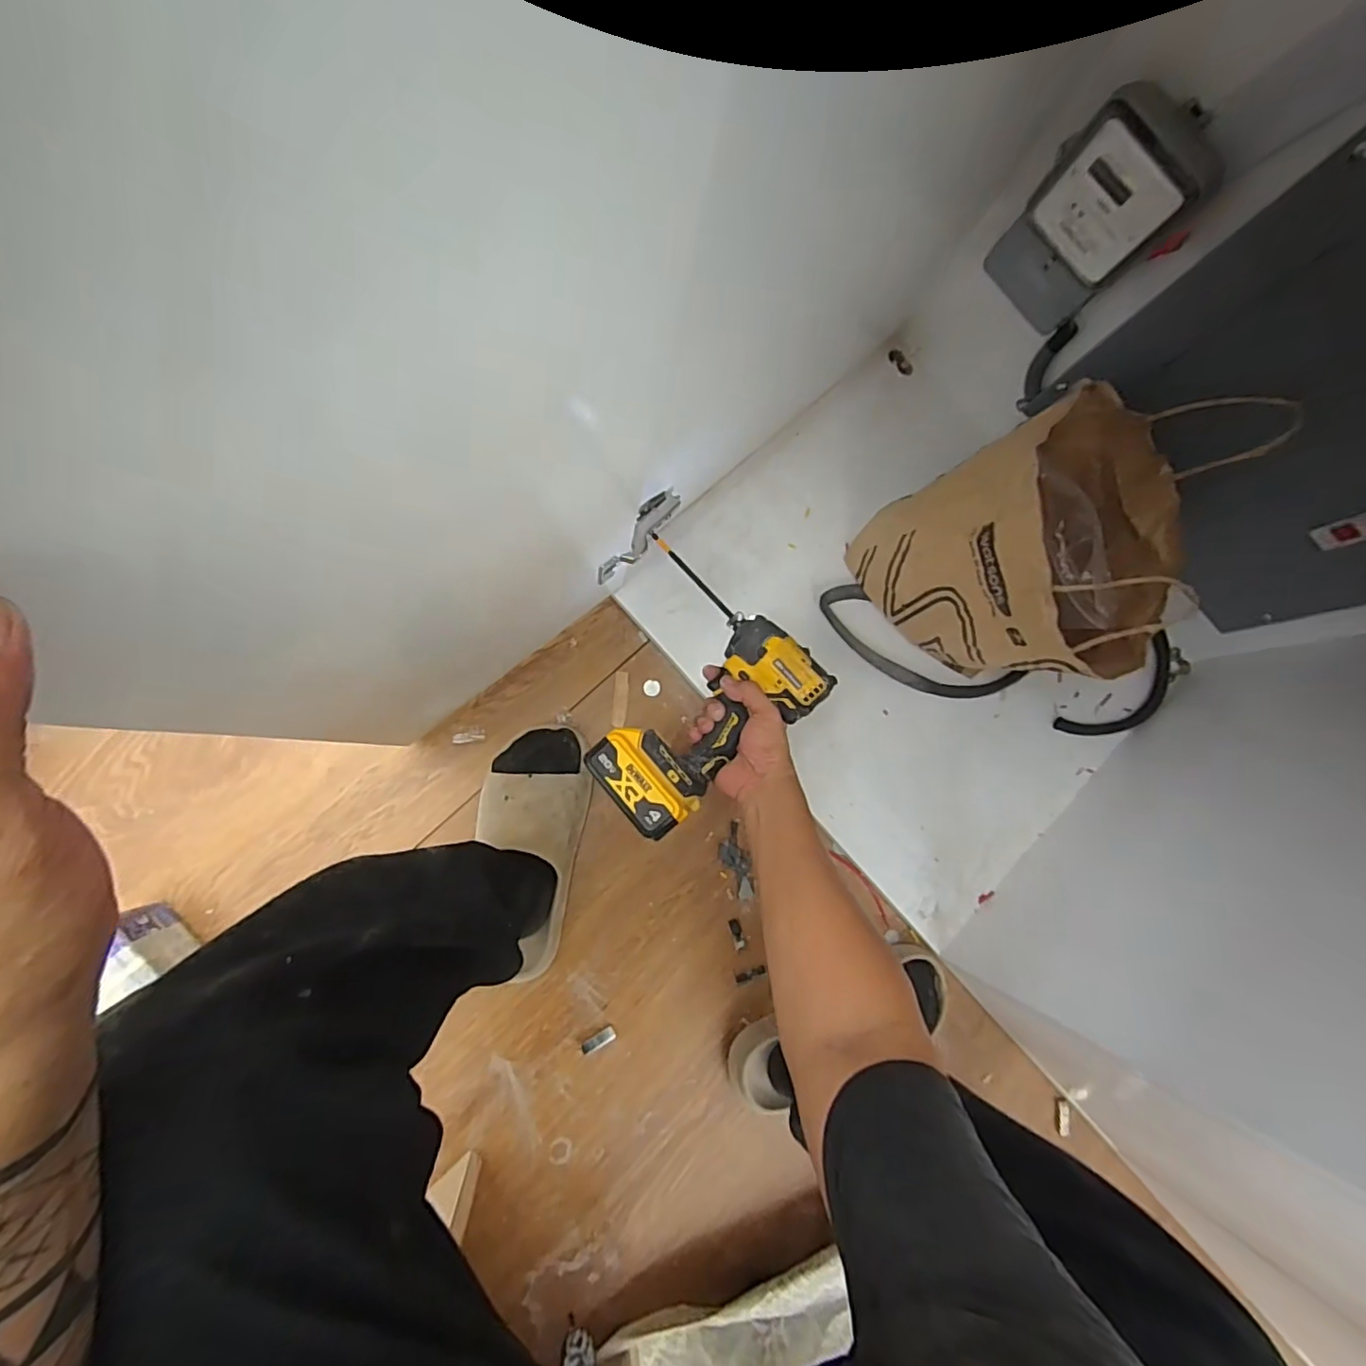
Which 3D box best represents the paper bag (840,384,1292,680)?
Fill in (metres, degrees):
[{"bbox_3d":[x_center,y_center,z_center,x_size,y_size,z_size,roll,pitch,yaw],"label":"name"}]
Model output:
[{"bbox_3d":[0.378,-0.139,0.675,0.185,0.348,0.264,-11,88,-17],"label":"paper bag"}]

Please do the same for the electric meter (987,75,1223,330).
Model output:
[{"bbox_3d":[0.404,-0.457,0.599,0.050,0.192,0.127,-37,90,-16],"label":"electric meter"}]

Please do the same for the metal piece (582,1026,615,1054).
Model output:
[{"bbox_3d":[-0.102,0.433,0.723,0.043,0.004,0.015,-27,88,-9],"label":"metal piece"}]

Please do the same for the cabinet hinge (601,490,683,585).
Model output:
[{"bbox_3d":[-0.049,-0.161,0.664,0.030,0.041,0.121,36,74,-5],"label":"cabinet hinge"}]

